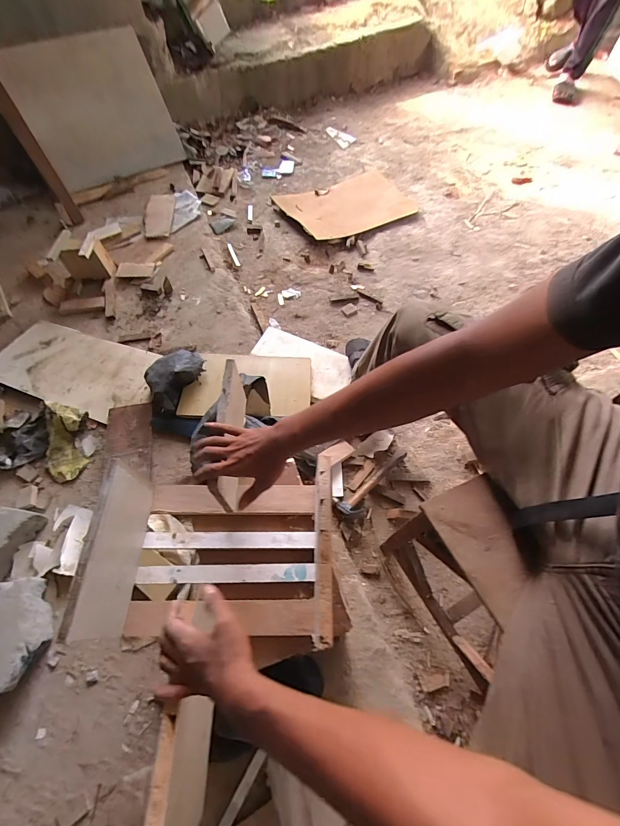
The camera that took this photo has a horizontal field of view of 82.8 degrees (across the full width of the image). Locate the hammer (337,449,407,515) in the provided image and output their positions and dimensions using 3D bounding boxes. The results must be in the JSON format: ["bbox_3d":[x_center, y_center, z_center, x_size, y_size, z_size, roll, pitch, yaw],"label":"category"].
[{"bbox_3d":[0.181,0.187,0.946,0.257,0.050,0.058,-38,67,-19],"label":"hammer"}]

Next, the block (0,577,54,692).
[{"bbox_3d":[-0.626,0.461,0.748,0.121,0.098,0.209,-24,64,-13],"label":"block"}]

